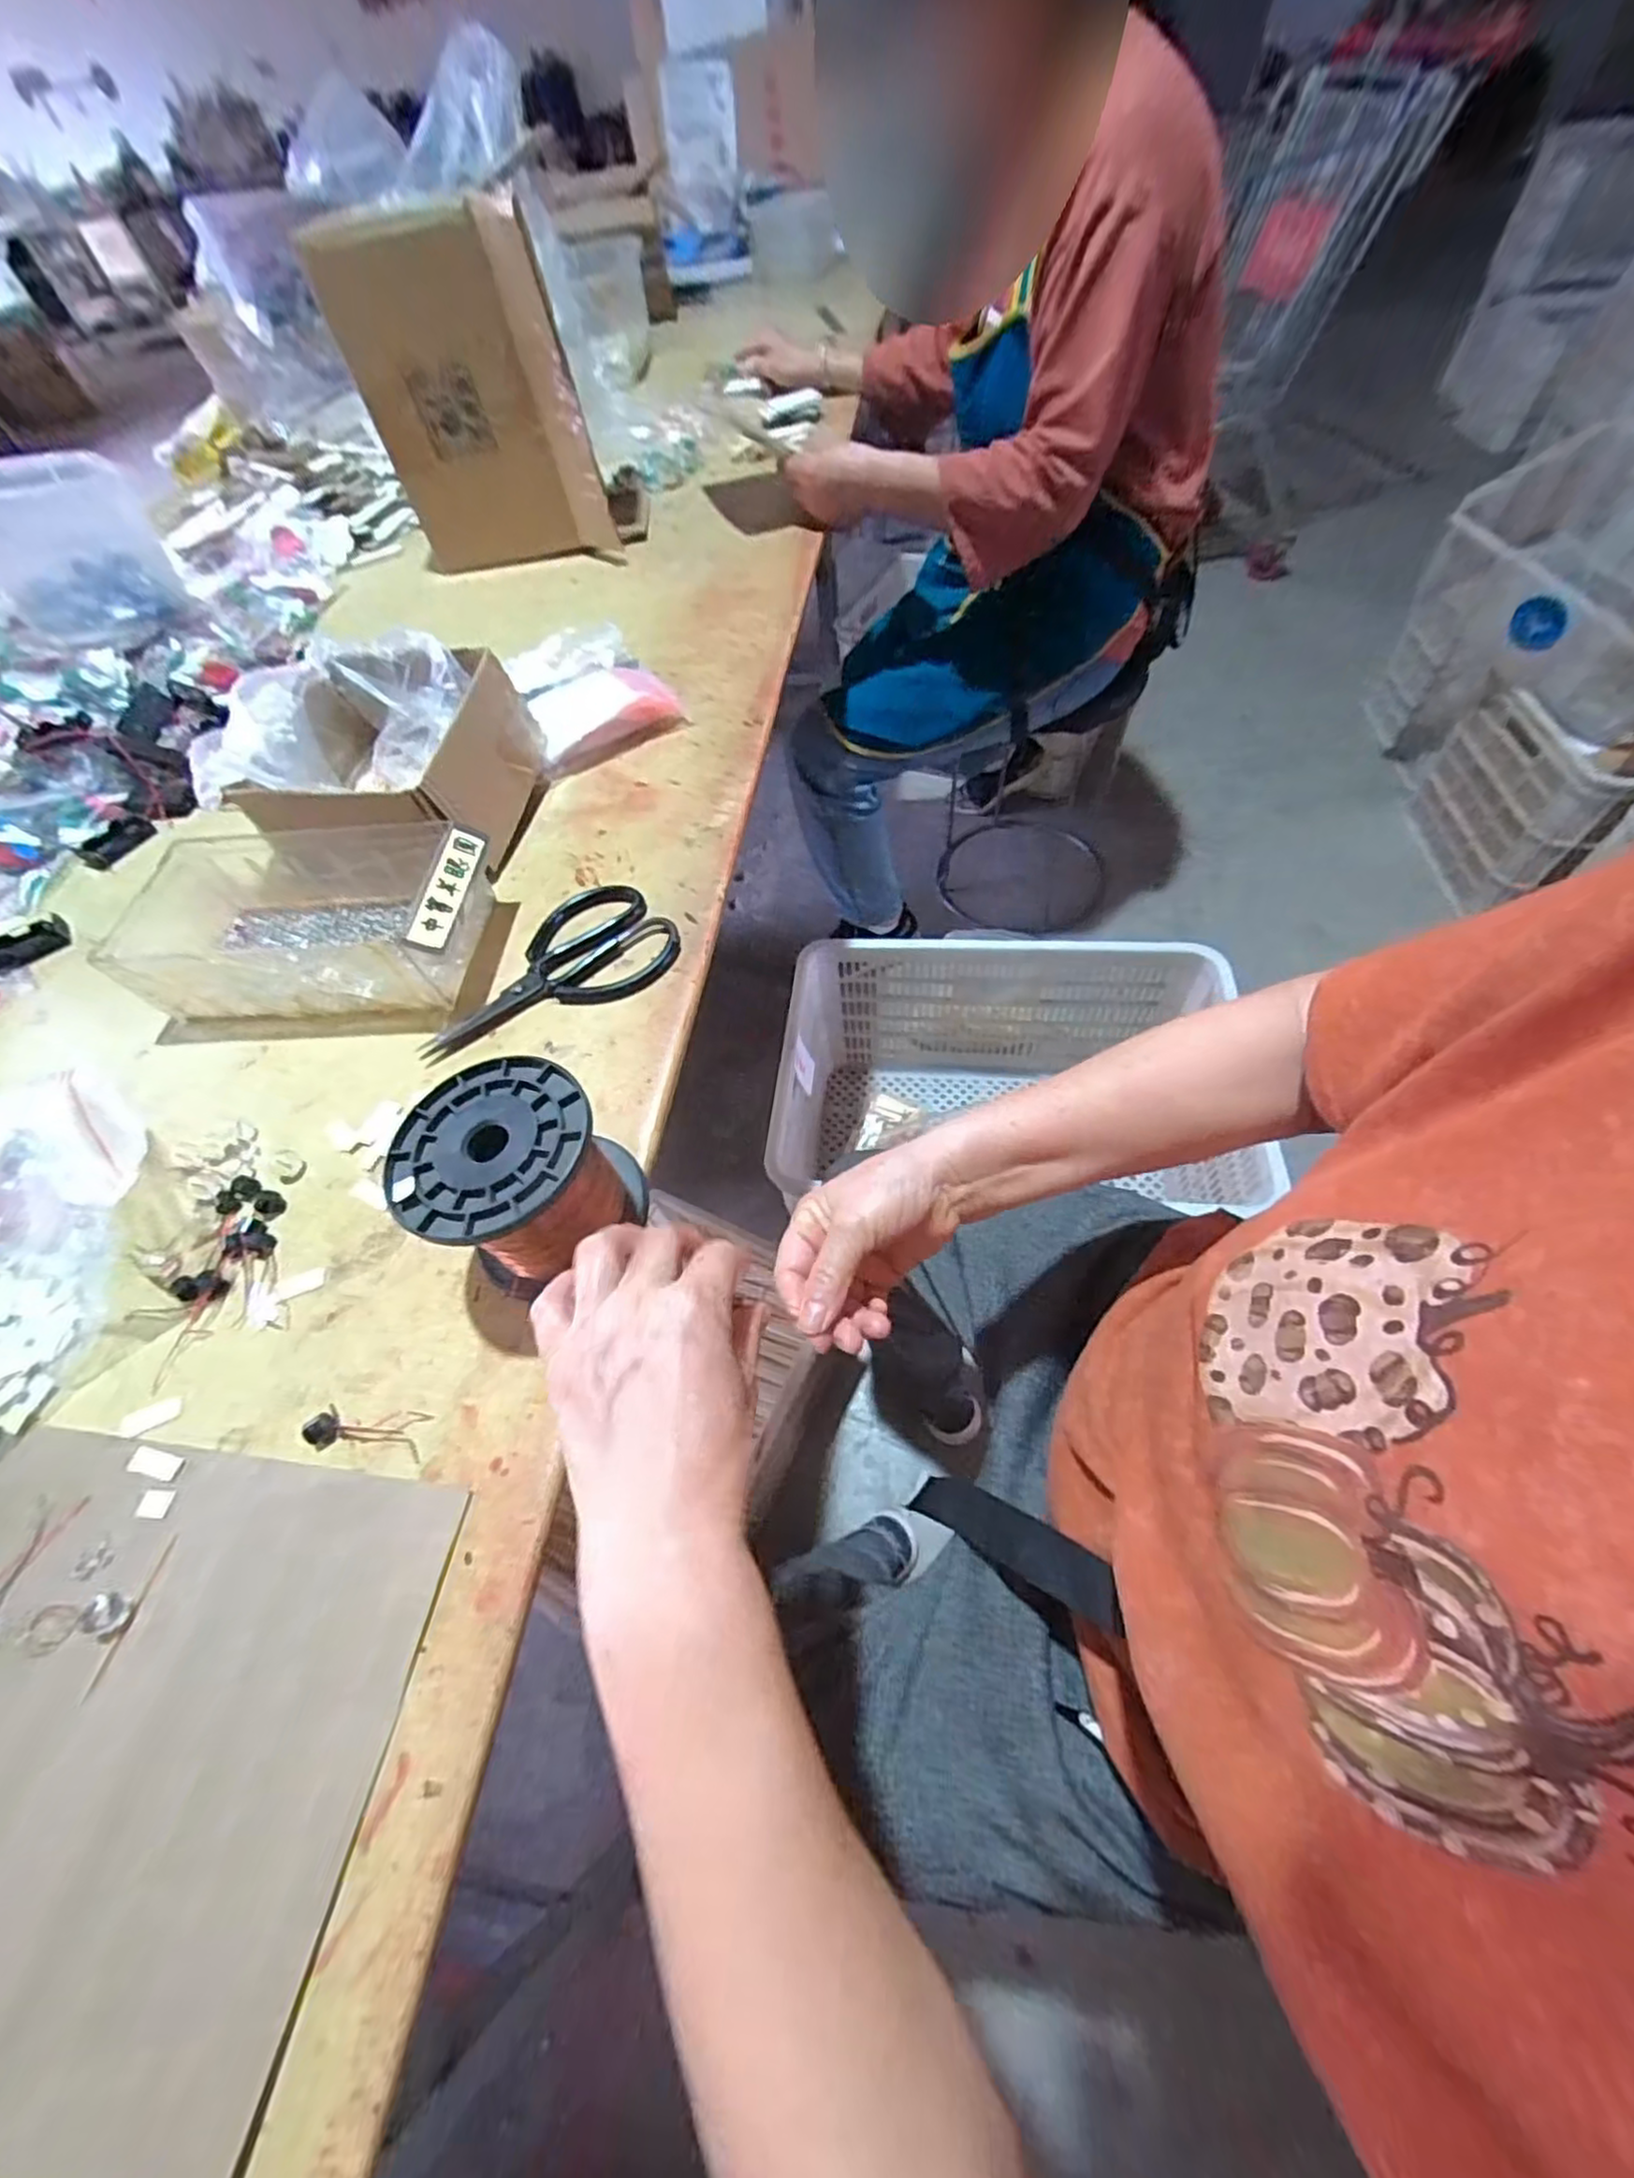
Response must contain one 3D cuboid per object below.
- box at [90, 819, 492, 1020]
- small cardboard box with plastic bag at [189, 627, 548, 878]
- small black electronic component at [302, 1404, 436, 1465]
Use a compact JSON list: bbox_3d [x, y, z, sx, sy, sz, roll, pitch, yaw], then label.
[{"bbox_3d":[-0.370,-0.121,0.510,0.263,0.063,0.134,-2,57,5],"label":"box"},{"bbox_3d":[-0.355,-0.266,0.578,0.218,0.101,0.191,2,57,8],"label":"small cardboard box with plastic bag"},{"bbox_3d":[-0.221,0.167,0.345,0.060,0.008,0.020,1,57,7],"label":"small black electronic component"}]

